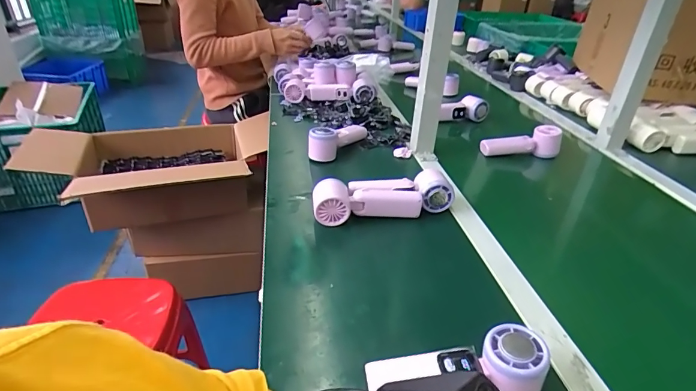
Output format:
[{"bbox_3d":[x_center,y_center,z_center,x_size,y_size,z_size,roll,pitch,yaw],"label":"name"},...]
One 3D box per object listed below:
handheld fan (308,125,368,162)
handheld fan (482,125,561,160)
[{"bbox_3d":[-0.018,-0.125,0.866,0.052,0.060,0.167,19,34,24],"label":"handheld fan"},{"bbox_3d":[0.369,-0.113,0.887,0.164,0.079,0.047,1,31,-3],"label":"handheld fan"}]

